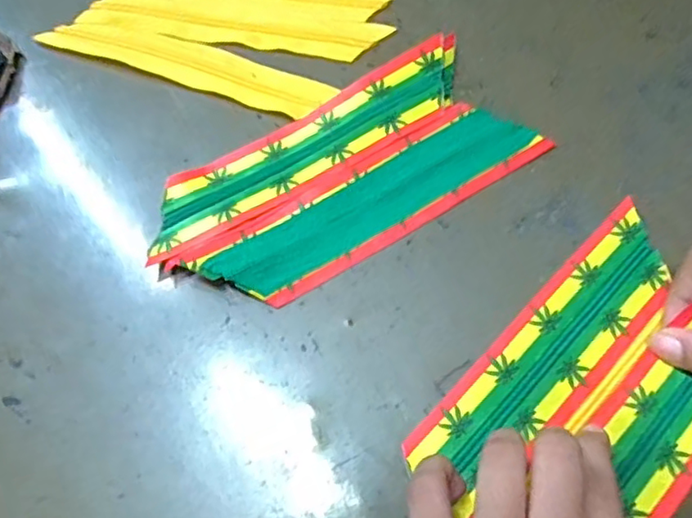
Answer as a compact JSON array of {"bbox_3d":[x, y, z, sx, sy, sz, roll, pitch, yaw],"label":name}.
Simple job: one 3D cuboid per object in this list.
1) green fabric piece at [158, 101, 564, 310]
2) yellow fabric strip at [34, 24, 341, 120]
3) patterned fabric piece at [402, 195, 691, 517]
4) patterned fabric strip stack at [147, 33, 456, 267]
[{"bbox_3d":[0.012,-0.030,0.313,0.188,0.012,0.046,-30,69,-11],"label":"green fabric piece"},{"bbox_3d":[-0.094,-0.115,0.355,0.174,0.004,0.029,19,68,9],"label":"yellow fabric strip"},{"bbox_3d":[0.117,0.058,0.275,0.098,0.006,0.161,42,73,17],"label":"patterned fabric piece"},{"bbox_3d":[-0.017,-0.061,0.326,0.190,0.013,0.045,-29,69,-11],"label":"patterned fabric strip stack"}]

